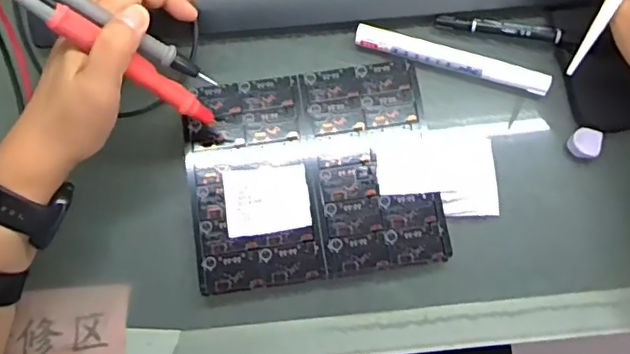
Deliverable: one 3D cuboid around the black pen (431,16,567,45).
[{"bbox_3d":[0.137,-0.110,0.425,0.091,0.011,0.010,9,77,1],"label":"black pen"}]

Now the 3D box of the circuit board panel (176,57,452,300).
[{"bbox_3d":[-0.002,-0.003,0.390,0.164,0.009,0.141,-8,76,-3],"label":"circuit board panel"}]

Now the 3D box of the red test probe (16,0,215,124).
[{"bbox_3d":[-0.117,-0.072,0.322,0.152,0.010,0.014,33,75,-35],"label":"red test probe"}]

